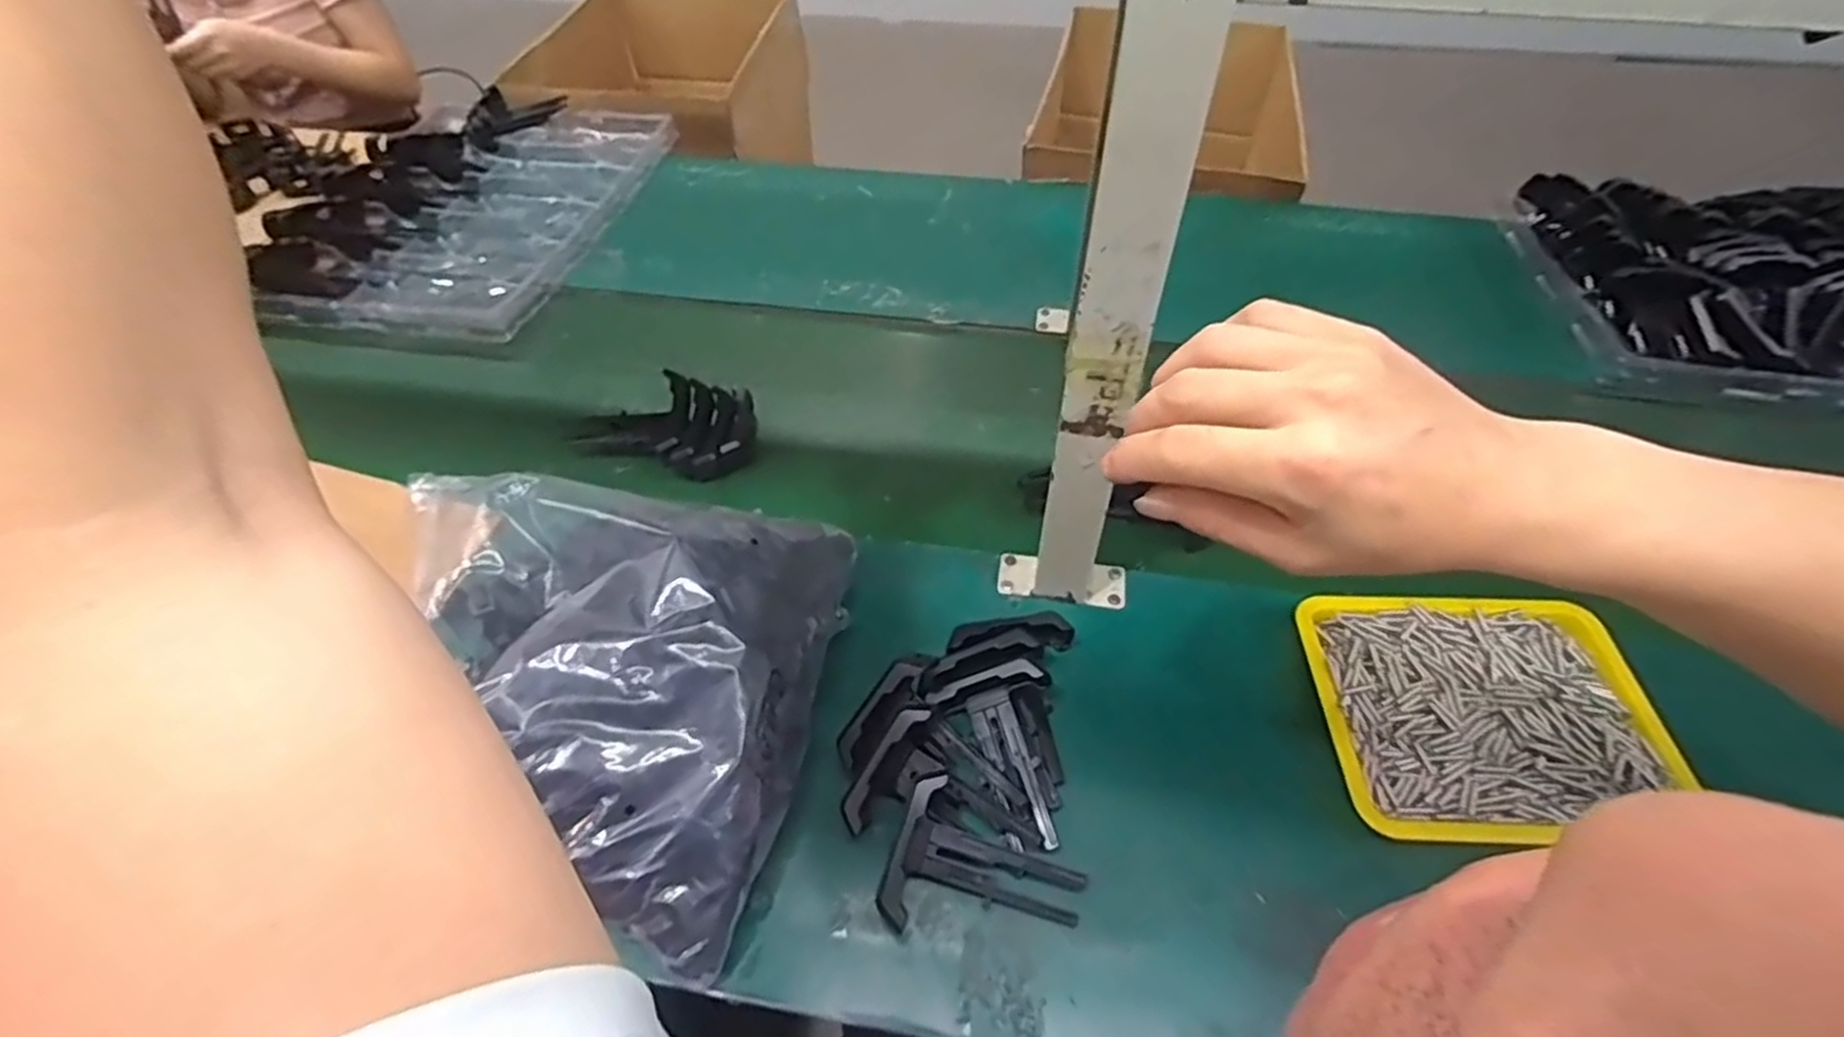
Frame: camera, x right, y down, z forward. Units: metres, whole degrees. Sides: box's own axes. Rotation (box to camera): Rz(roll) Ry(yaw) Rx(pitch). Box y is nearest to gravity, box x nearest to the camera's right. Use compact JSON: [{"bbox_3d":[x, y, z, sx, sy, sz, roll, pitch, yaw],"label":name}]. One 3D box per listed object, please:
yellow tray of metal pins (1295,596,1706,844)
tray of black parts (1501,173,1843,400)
[{"bbox_3d":[0.382,0.133,0.529,0.211,0.033,0.172,0,50,1],"label":"yellow tray of metal pins"},{"bbox_3d":[0.945,-0.253,0.825,0.499,0.073,0.343,8,51,7],"label":"tray of black parts"}]

